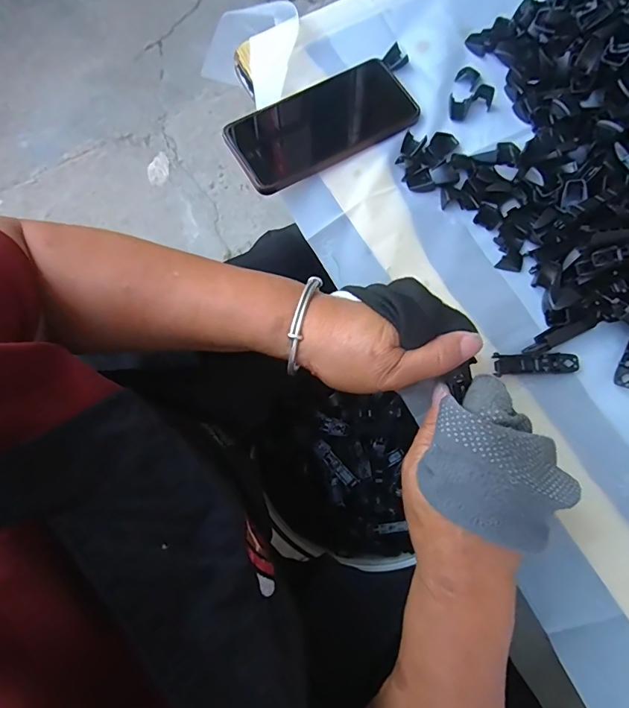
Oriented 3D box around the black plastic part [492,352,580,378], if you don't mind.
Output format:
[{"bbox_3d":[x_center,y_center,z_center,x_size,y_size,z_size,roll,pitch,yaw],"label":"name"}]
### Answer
[{"bbox_3d":[0.170,0.007,0.335,0.062,0.008,0.016,-2,74,-1],"label":"black plastic part"}]

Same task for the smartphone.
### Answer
[{"bbox_3d":[0.009,-0.212,0.400,0.170,0.007,0.084,-26,79,-8],"label":"smartphone"}]

